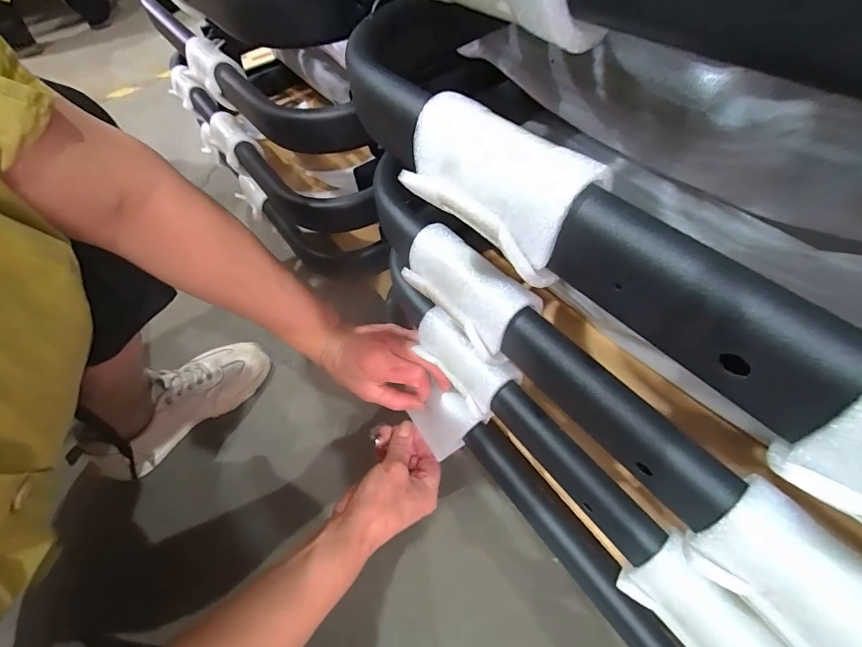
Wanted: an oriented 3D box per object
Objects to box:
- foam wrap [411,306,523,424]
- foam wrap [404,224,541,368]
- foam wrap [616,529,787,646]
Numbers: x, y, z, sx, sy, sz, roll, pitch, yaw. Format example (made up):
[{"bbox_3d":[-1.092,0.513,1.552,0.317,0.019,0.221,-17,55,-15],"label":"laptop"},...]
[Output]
[{"bbox_3d":[0.023,0.025,0.296,0.033,0.034,0.081,-36,62,-19],"label":"foam wrap"},{"bbox_3d":[0.018,-0.020,0.231,0.036,0.033,0.080,-39,60,-21],"label":"foam wrap"},{"bbox_3d":[0.137,0.150,0.196,0.030,0.038,0.079,-30,57,-15],"label":"foam wrap"}]

